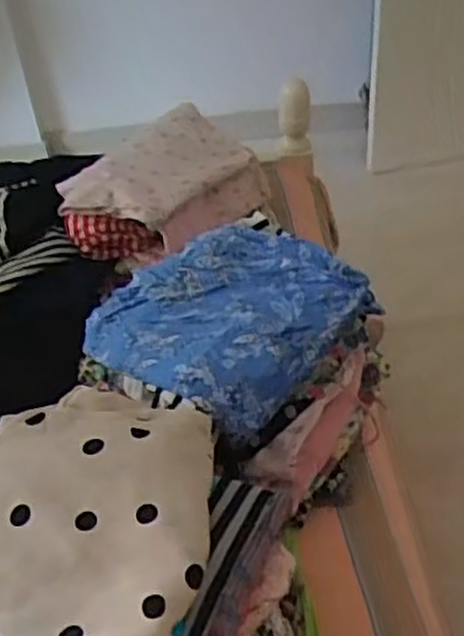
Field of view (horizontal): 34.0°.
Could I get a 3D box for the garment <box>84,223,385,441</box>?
[{"bbox_3d":[-0.005,-0.003,0.815,0.209,0.079,0.251,30,52,35],"label":"garment"}]

